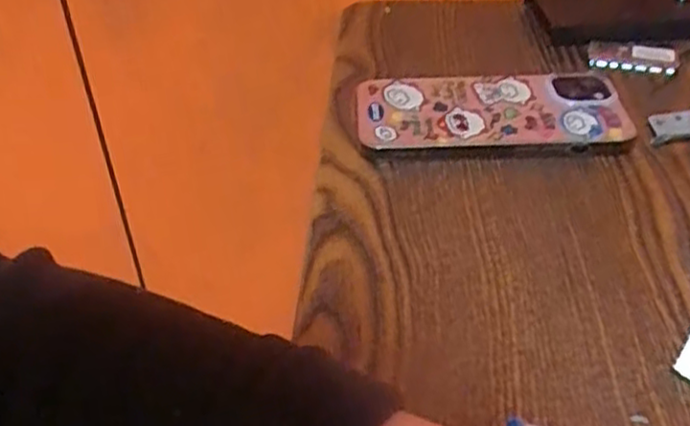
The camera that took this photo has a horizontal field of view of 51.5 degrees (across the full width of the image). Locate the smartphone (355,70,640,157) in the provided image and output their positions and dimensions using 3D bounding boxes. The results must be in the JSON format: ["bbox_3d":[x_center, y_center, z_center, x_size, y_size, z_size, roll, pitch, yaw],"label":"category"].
[{"bbox_3d":[0.074,-0.052,0.363,0.133,0.007,0.058,0,48,-2],"label":"smartphone"}]

